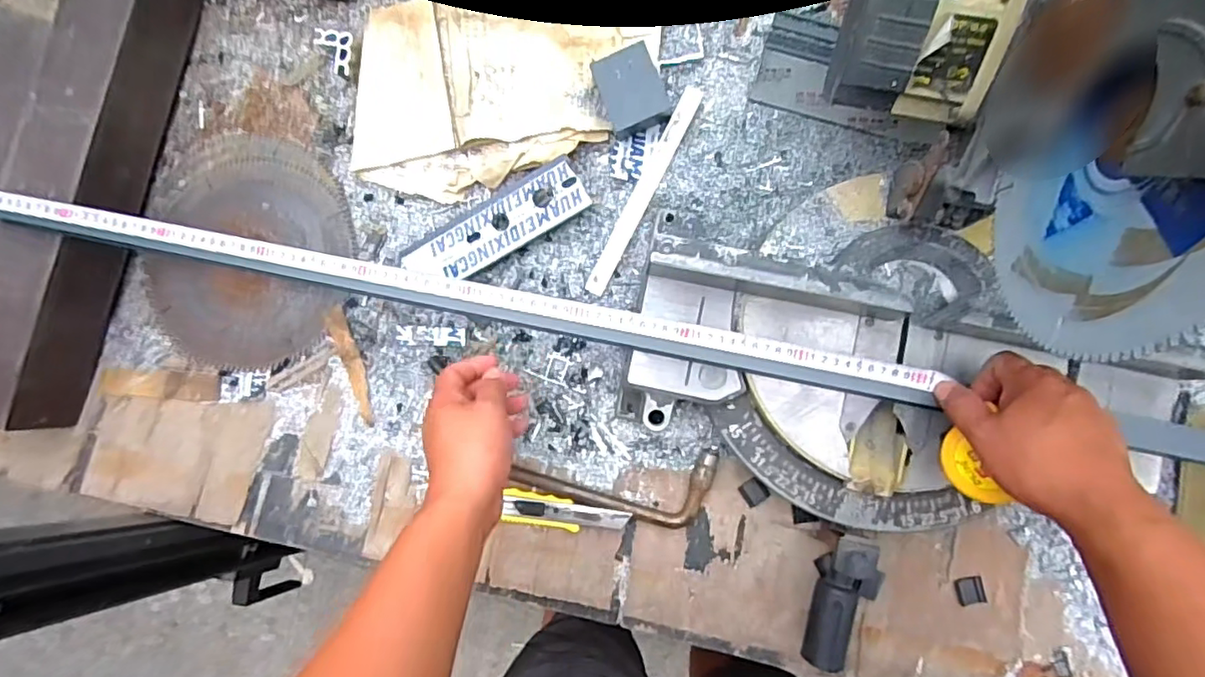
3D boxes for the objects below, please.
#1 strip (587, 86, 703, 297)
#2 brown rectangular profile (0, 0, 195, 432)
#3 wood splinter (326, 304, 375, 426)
[{"bbox_3d":[0.044,-0.157,0.641,0.022,0.004,0.240,28,93,10],"label":"strip"},{"bbox_3d":[-0.563,-0.168,0.644,0.085,0.085,0.524,12,86,4],"label":"brown rectangular profile"},{"bbox_3d":[-0.278,0.030,0.664,0.023,0.004,0.134,-21,85,1],"label":"wood splinter"}]

